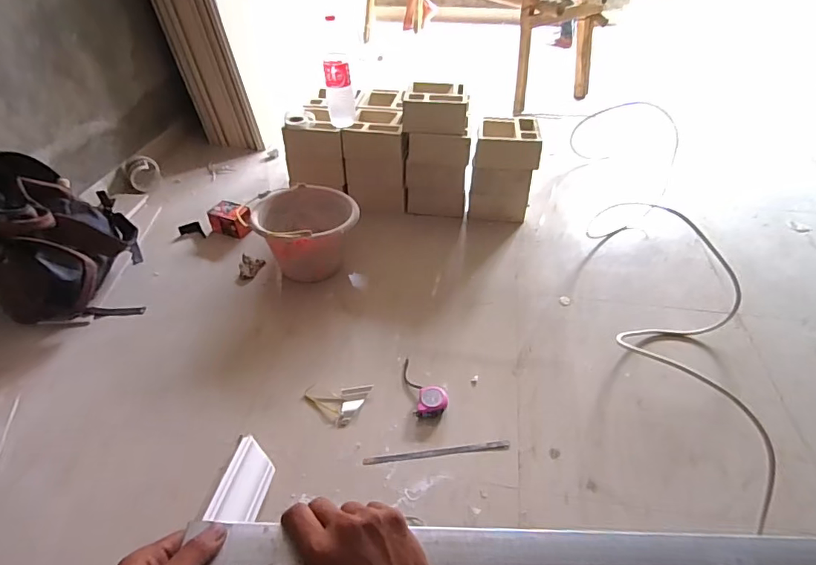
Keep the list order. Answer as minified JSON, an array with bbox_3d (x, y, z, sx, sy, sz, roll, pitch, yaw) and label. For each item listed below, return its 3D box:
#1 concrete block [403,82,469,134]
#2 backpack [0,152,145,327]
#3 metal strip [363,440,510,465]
[{"bbox_3d":[0.091,-0.568,1.578,0.201,0.106,0.194,4,40,6],"label":"concrete block"},{"bbox_3d":[-0.975,-0.128,1.315,0.352,0.364,0.360,-18,43,-19],"label":"backpack"},{"bbox_3d":[0.061,0.349,0.994,0.300,0.007,0.019,-5,40,-5],"label":"metal strip"}]

